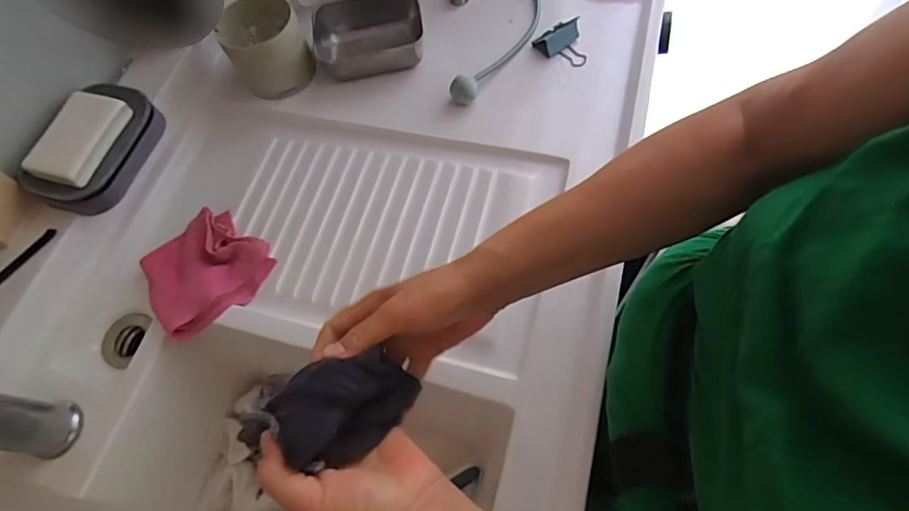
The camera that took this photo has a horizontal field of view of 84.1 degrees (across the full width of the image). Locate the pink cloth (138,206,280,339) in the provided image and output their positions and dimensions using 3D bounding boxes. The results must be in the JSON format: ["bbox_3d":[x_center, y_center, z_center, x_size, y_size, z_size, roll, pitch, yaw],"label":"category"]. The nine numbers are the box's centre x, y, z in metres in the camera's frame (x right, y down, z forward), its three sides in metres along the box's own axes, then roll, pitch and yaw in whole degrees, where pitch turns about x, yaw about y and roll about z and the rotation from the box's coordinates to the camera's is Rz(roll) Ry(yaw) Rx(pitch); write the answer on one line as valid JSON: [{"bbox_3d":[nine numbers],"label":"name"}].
[{"bbox_3d":[-0.269,0.011,0.547,0.122,0.034,0.126,-37,67,-12],"label":"pink cloth"}]

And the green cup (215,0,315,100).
[{"bbox_3d":[-0.233,-0.260,0.623,0.086,0.075,0.112,-26,65,-7],"label":"green cup"}]

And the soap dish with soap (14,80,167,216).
[{"bbox_3d":[-0.386,-0.117,0.542,0.085,0.047,0.148,16,67,13],"label":"soap dish with soap"}]

